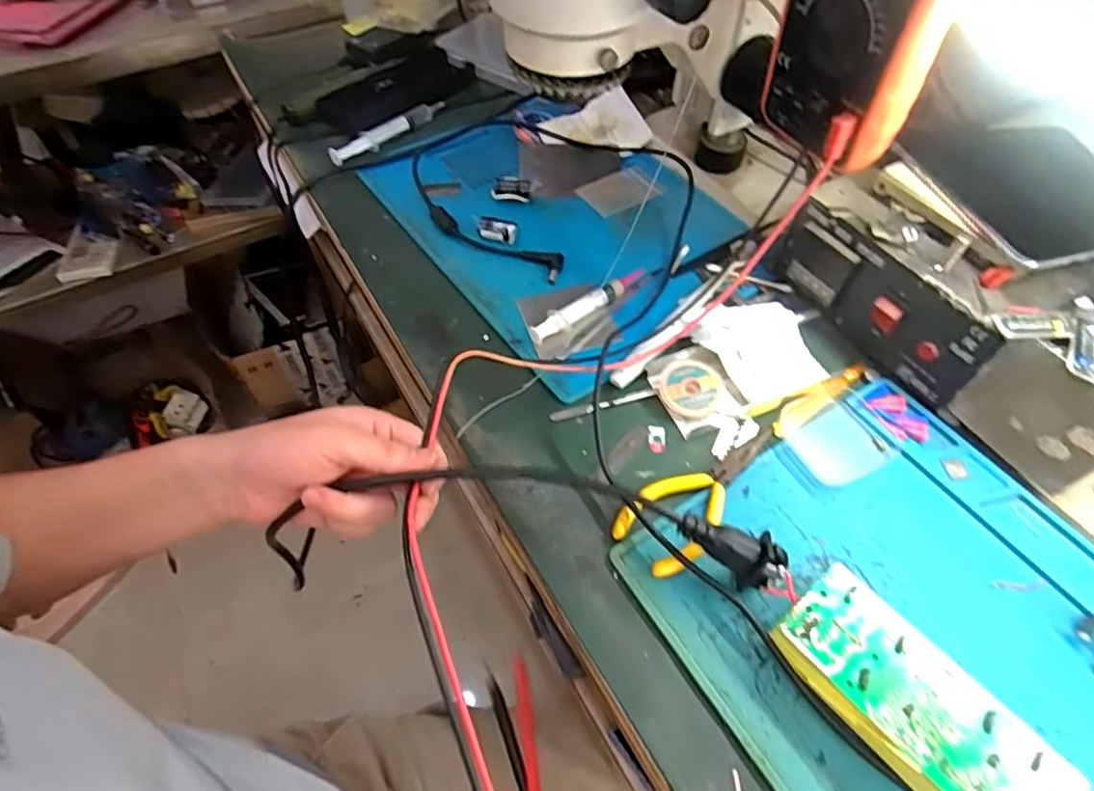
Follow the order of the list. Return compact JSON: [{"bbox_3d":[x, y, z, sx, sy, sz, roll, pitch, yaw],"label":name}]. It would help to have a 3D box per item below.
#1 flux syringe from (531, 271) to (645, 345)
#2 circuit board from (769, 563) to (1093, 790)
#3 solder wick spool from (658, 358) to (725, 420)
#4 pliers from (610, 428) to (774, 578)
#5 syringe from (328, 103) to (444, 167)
[{"bbox_3d":[0.034,-0.072,0.475,0.112,0.014,0.015,-33,60,-19],"label":"flux syringe"},{"bbox_3d":[0.188,0.161,0.296,0.065,0.027,0.152,-35,60,-20],"label":"circuit board"},{"bbox_3d":[0.103,-0.004,0.427,0.045,0.012,0.047,-1,55,2],"label":"solder wick spool"},{"bbox_3d":[0.100,0.060,0.384,0.129,0.010,0.051,-37,61,-21],"label":"pliers"},{"bbox_3d":[-0.161,-0.272,0.620,0.140,0.016,0.017,-37,61,-23],"label":"syringe"}]

